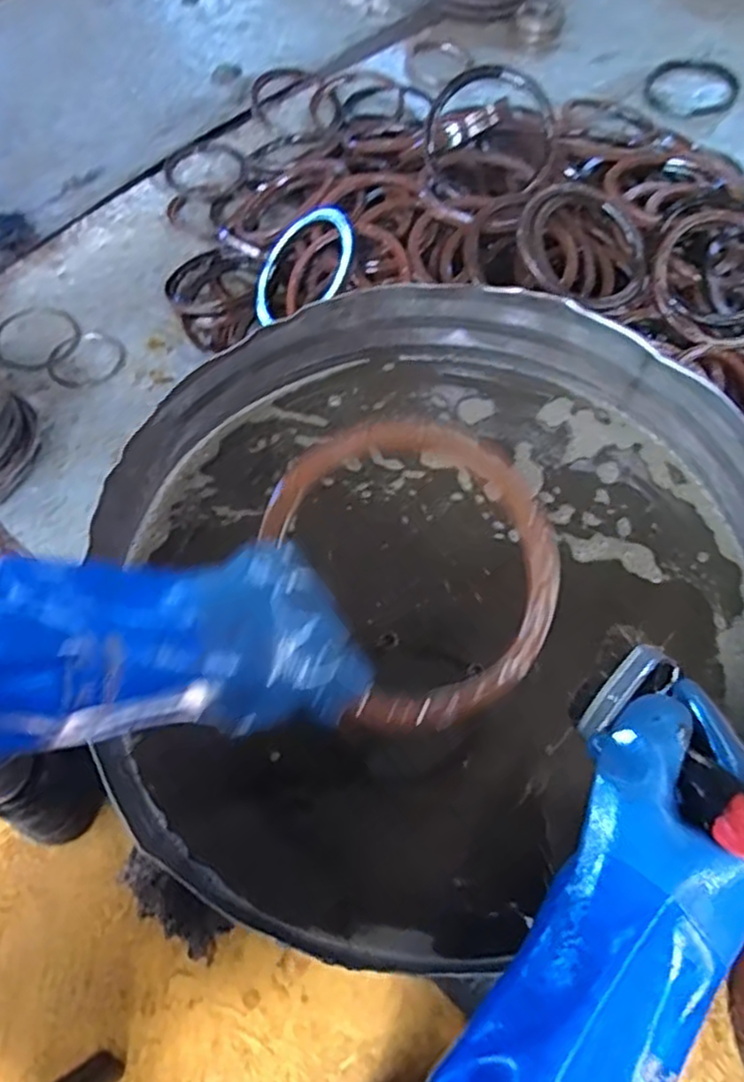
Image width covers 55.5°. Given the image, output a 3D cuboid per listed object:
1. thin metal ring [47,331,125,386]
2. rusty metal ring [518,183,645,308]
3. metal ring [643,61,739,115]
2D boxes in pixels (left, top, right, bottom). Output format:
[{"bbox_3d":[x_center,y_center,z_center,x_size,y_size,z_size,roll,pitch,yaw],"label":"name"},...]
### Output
[{"bbox_3d":[-0.440,-0.283,1.088,0.112,0.009,0.101,-14,61,-11],"label":"thin metal ring"},{"bbox_3d":[0.289,-0.400,0.961,0.183,0.032,0.159,38,83,-7],"label":"rusty metal ring"},{"bbox_3d":[0.660,-0.938,1.463,0.184,0.014,0.154,1,71,3],"label":"metal ring"}]

